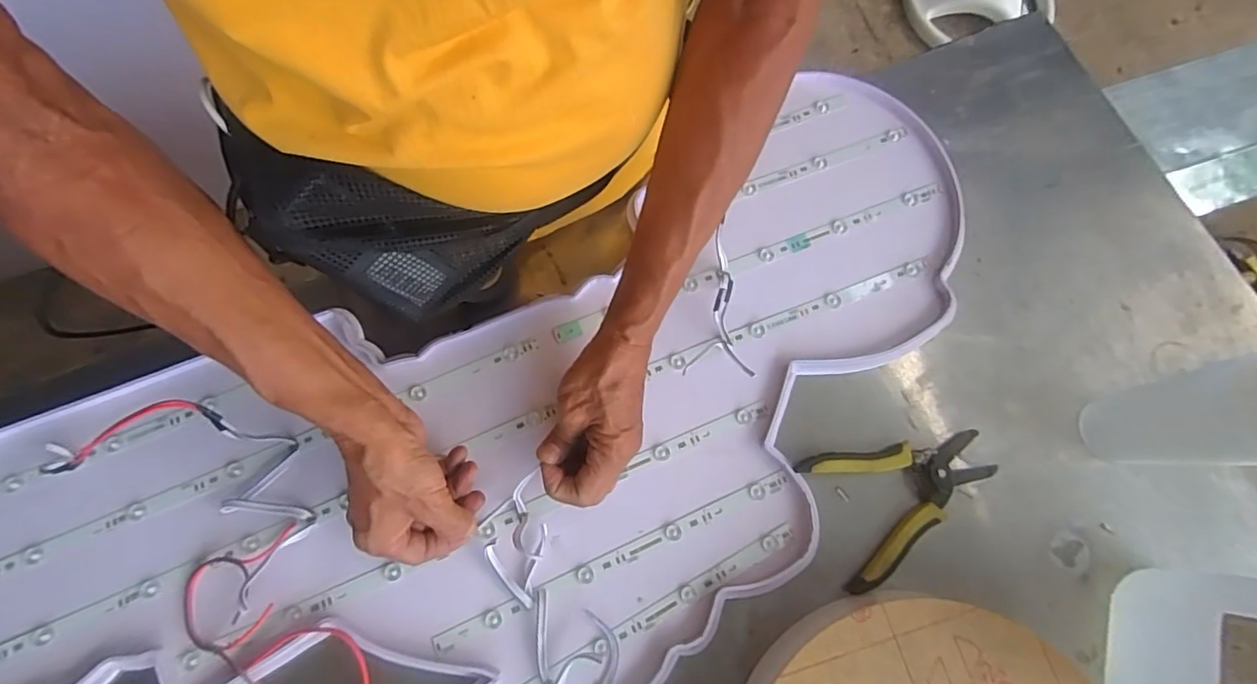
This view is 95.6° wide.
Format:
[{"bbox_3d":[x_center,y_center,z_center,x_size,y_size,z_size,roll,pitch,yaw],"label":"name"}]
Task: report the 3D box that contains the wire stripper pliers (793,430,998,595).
[{"bbox_3d":[0.228,0.122,0.472,0.154,0.014,0.108,-24,77,-8],"label":"wire stripper pliers"}]

